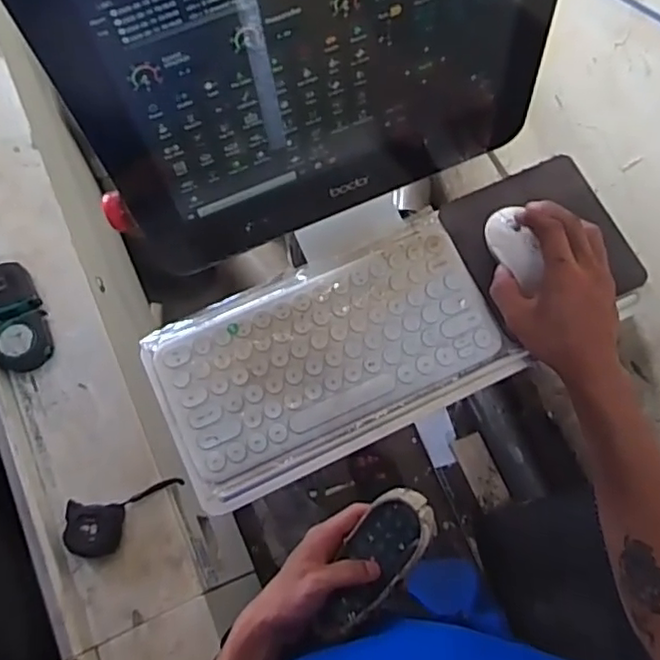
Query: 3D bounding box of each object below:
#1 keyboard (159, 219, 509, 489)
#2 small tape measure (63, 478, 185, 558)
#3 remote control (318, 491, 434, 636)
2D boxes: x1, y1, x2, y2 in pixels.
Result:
[{"bbox_3d":[0.000,0.013,0.548,0.280,0.015,0.128,-24,74,-7],"label":"keyboard"},{"bbox_3d":[-0.270,0.243,0.803,0.130,0.038,0.075,-12,73,-3],"label":"small tape measure"},{"bbox_3d":[0.040,0.204,0.551,0.055,0.022,0.139,31,91,10],"label":"remote control"}]

